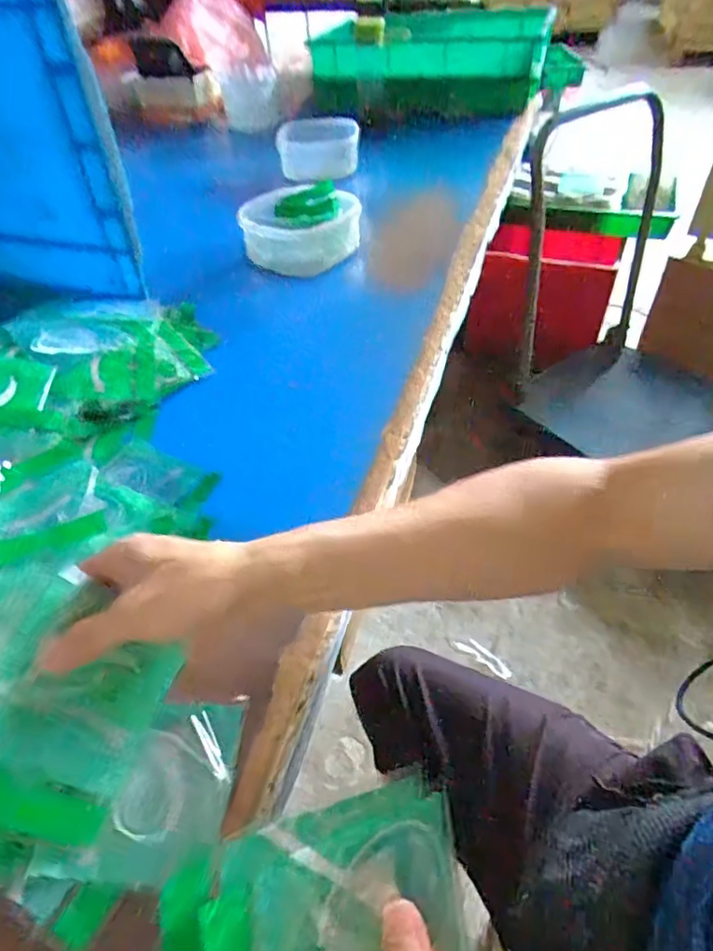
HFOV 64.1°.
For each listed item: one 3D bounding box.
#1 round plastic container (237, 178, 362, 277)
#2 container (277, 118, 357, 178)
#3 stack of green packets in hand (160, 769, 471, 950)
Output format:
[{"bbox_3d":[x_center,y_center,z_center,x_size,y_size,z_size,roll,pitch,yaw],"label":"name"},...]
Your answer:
[{"bbox_3d":[-0.089,-0.408,0.955,0.187,0.084,0.169,-1,46,3],"label":"round plastic container"},{"bbox_3d":[-0.082,-0.717,1.246,0.171,0.114,0.102,-5,46,0],"label":"container"},{"bbox_3d":[-0.010,0.209,0.255,0.139,0.017,0.111,-7,79,-32],"label":"stack of green packets in hand"}]

